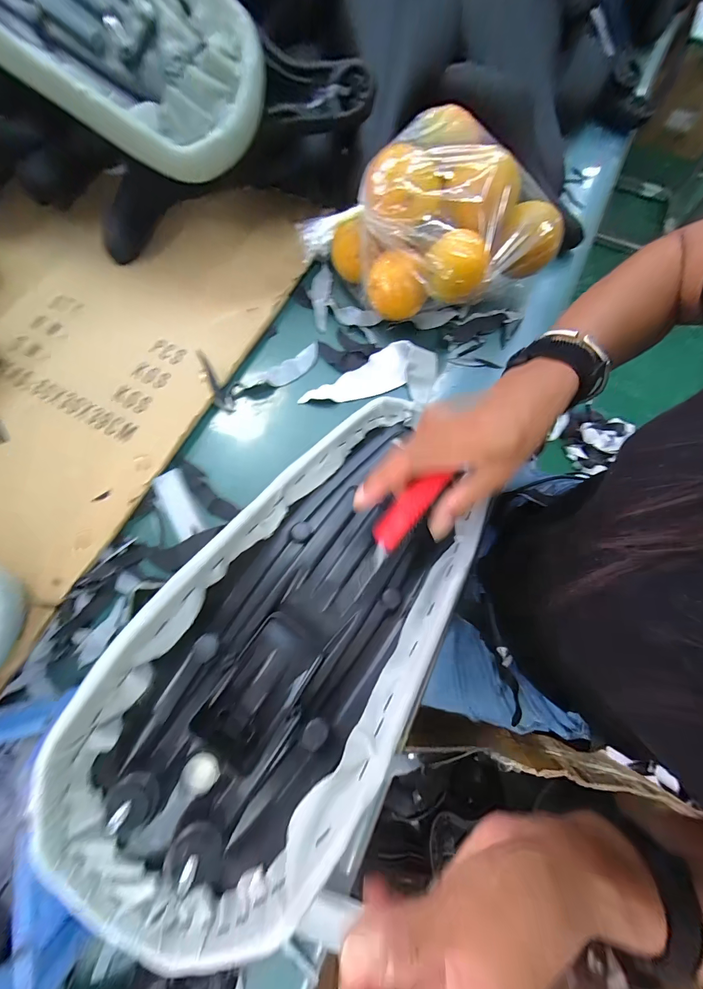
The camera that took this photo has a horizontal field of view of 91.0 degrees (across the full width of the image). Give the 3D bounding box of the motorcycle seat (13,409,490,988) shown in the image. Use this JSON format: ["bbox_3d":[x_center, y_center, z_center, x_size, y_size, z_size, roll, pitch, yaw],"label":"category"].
[{"bbox_3d":[-0.027,0.086,0.240,0.173,0.085,0.423,27,75,6],"label":"motorcycle seat"}]

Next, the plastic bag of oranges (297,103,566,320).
[{"bbox_3d":[0.094,-0.288,0.379,0.248,0.128,0.177,22,76,5],"label":"plastic bag of oranges"}]

